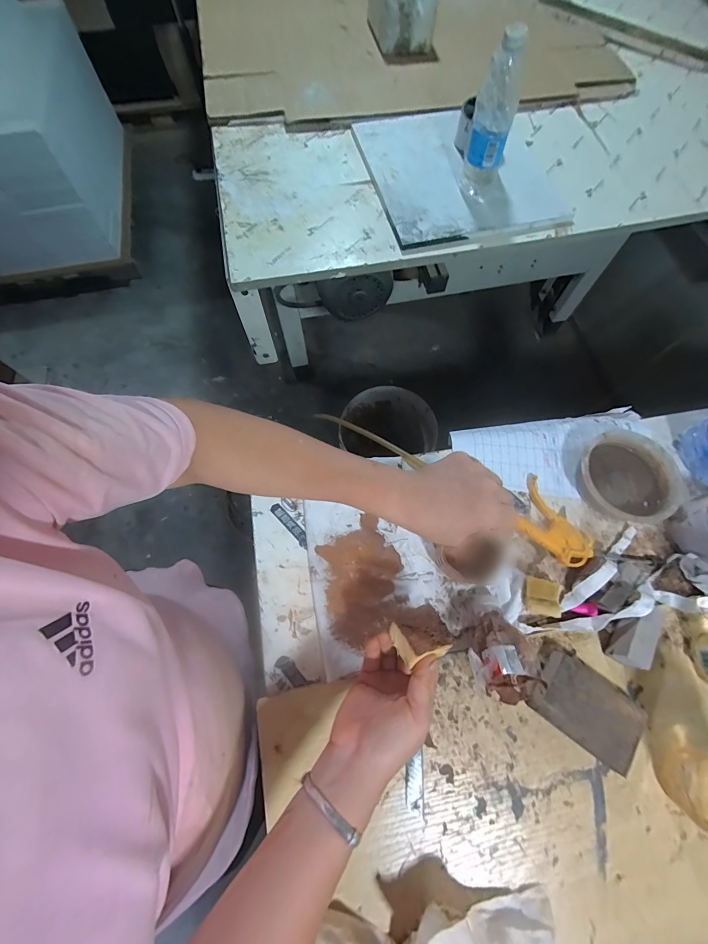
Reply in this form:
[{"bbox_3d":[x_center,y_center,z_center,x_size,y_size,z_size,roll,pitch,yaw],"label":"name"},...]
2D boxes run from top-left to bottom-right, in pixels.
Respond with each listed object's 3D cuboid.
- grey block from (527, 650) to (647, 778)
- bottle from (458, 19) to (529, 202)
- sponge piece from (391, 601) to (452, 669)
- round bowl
[{"bbox_3d":[0.250,0.254,0.392,0.105,0.030,0.071,34,72,11],"label":"grey block"},{"bbox_3d":[0.230,-0.576,0.600,0.063,0.215,0.055,17,70,5],"label":"bottle"},{"bbox_3d":[0.066,0.160,0.356,0.053,0.026,0.046,3,33,-29],"label":"sponge piece"},{"bbox_3d":[0.372,0.008,0.498,0.122,0.041,0.122,0,69,-1],"label":"round bowl"}]

